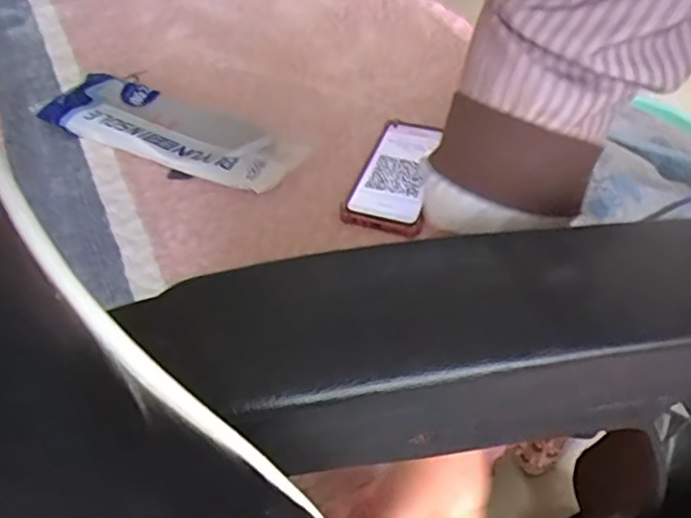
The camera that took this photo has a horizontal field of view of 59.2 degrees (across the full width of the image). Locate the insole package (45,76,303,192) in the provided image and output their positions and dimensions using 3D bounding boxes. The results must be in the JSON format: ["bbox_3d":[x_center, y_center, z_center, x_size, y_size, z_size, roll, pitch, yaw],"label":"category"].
[{"bbox_3d":[-0.184,-0.137,0.648,0.286,0.033,0.089,21,49,20],"label":"insole package"}]

